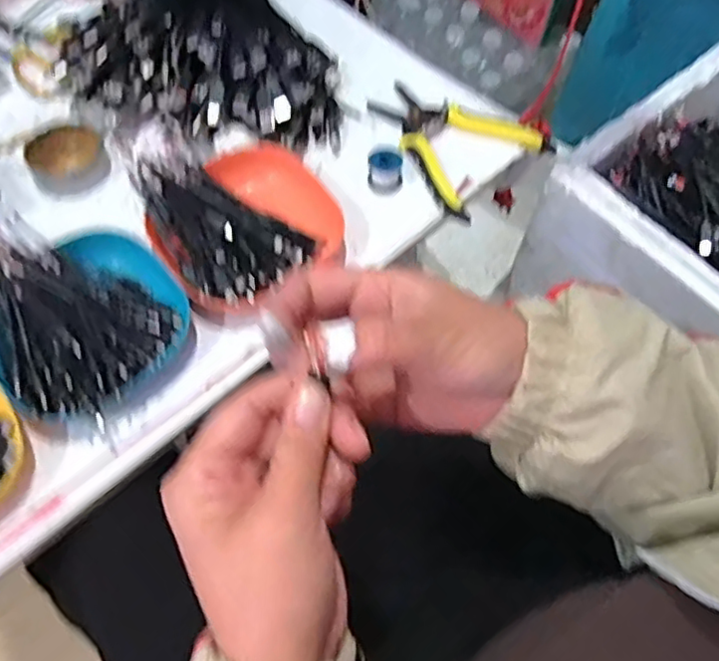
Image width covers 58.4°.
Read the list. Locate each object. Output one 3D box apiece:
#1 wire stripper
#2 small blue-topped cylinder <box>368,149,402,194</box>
[{"bbox_3d":[0.079,-0.177,0.575,0.114,0.016,0.151,-37,69,-18],"label":"wire stripper"},{"bbox_3d":[0.022,-0.137,0.549,0.028,0.025,0.029,1,63,-1],"label":"small blue-topped cylinder"}]

